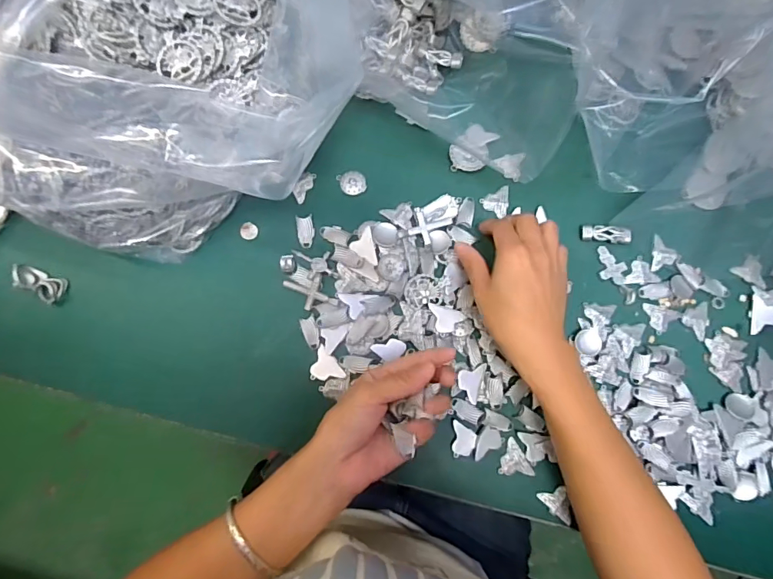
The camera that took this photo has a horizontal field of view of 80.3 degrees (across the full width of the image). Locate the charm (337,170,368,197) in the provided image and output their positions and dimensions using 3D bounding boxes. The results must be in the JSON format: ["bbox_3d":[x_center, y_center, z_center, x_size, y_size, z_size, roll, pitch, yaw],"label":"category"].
[{"bbox_3d":[-0.032,-0.101,0.430,0.023,0.004,0.023,0,81,-2],"label":"charm"}]

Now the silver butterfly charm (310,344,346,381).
[{"bbox_3d":[-0.052,0.064,0.401,0.029,0.004,0.030,-6,81,-3],"label":"silver butterfly charm"}]

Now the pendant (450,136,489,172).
[{"bbox_3d":[0.079,-0.130,0.438,0.037,0.004,0.032,-1,81,-3],"label":"pendant"}]

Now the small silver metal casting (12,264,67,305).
[{"bbox_3d":[-0.300,-0.005,0.394,0.034,0.023,0.023,22,81,1],"label":"small silver metal casting"}]

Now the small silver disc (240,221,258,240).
[{"bbox_3d":[-0.126,-0.053,0.418,0.016,0.004,0.016,0,81,-2],"label":"small silver disc"}]

